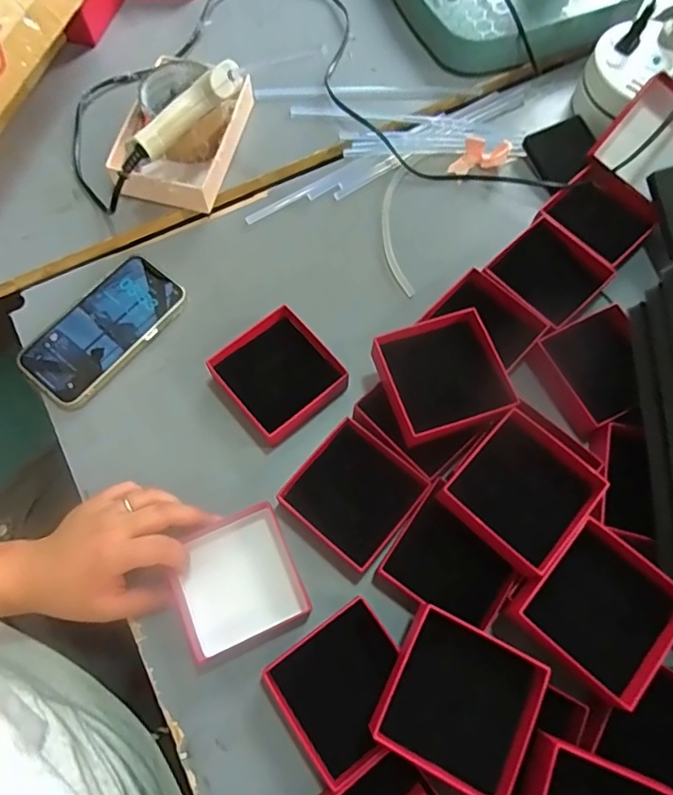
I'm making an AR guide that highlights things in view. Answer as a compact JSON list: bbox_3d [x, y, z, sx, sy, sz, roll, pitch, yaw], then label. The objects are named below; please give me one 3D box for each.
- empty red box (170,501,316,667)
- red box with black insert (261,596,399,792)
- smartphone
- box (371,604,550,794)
[{"bbox_3d":[-0.079,0.143,0.415,0.092,0.030,0.092,-21,71,-9],"label":"empty red box"},{"bbox_3d":[0.006,0.206,0.378,0.089,0.031,0.086,-34,73,-13],"label":"red box with black insert"},{"bbox_3d":[-0.208,-0.061,0.484,0.072,0.019,0.147,39,73,13],"label":"smartphone"},{"bbox_3d":[0.079,0.196,0.347,0.088,0.027,0.088,27,71,9],"label":"box"}]

